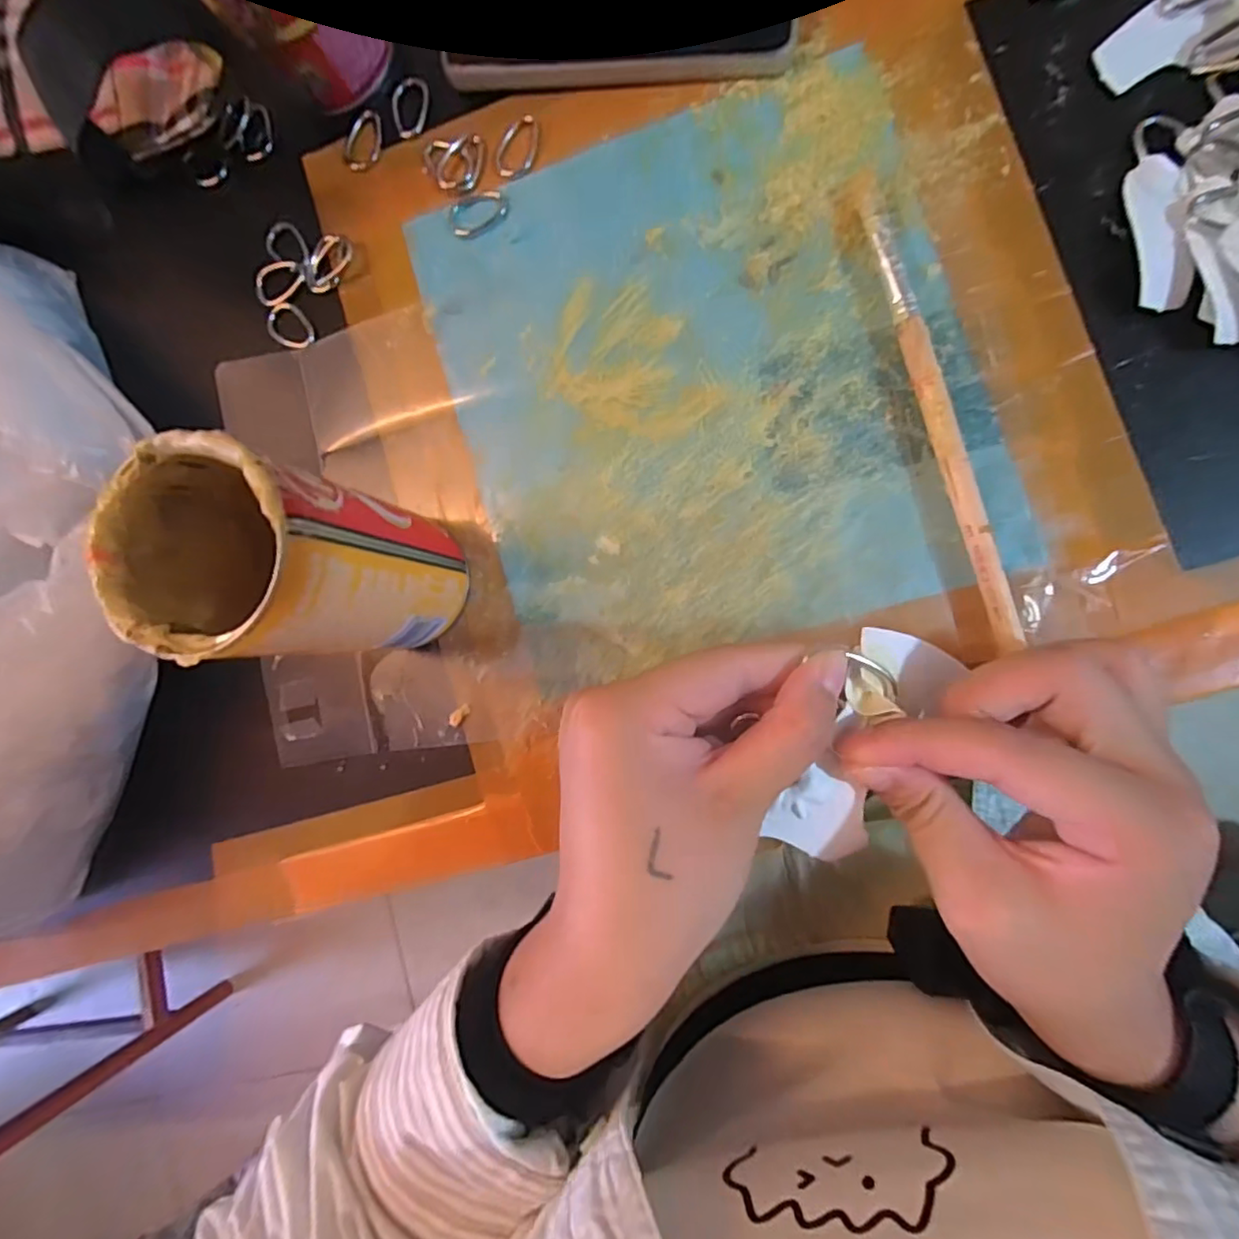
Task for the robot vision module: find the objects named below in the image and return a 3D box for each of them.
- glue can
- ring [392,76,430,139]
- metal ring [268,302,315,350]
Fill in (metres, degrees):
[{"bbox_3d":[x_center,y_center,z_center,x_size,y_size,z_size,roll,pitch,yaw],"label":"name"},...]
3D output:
[{"bbox_3d":[-0.106,-0.018,0.214,0.055,0.125,0.057,0,89,9],"label":"glue can"},{"bbox_3d":[-0.103,-0.250,0.285,0.017,0.005,0.029,11,91,9],"label":"ring"},{"bbox_3d":[-0.164,-0.145,0.289,0.026,0.004,0.018,44,96,8],"label":"metal ring"}]

